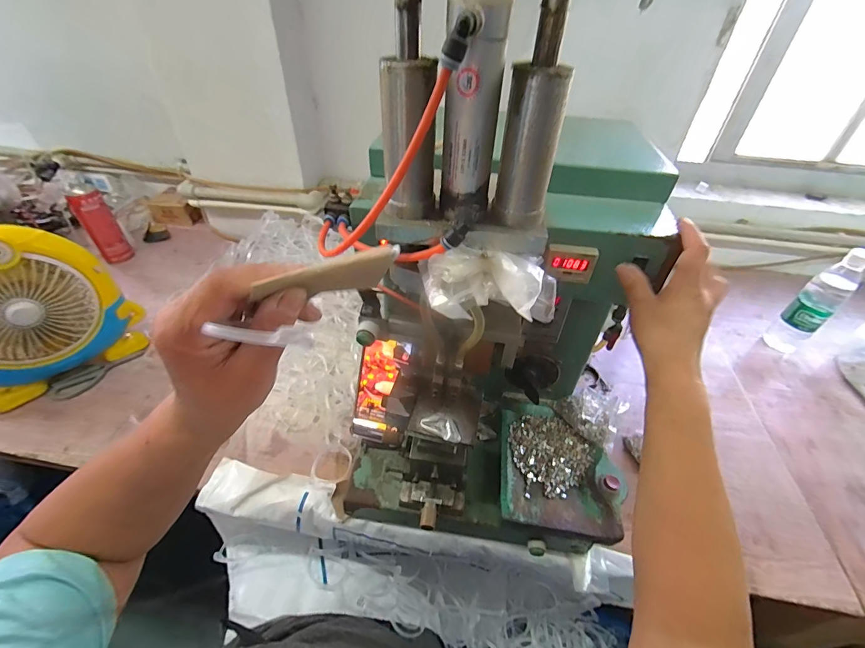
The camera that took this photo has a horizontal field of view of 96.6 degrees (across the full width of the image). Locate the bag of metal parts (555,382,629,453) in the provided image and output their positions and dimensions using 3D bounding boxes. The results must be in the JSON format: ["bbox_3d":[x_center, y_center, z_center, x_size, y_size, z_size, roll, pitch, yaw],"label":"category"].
[{"bbox_3d":[0.238,0.133,0.577,0.087,0.032,0.080,32,50,28],"label":"bag of metal parts"}]

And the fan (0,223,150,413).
[{"bbox_3d":[-0.651,-0.017,0.614,0.076,0.258,0.253,33,50,29],"label":"fan"}]

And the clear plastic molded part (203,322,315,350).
[{"bbox_3d":[-0.075,0.006,0.168,0.042,0.011,0.009,7,41,-13],"label":"clear plastic molded part"}]

